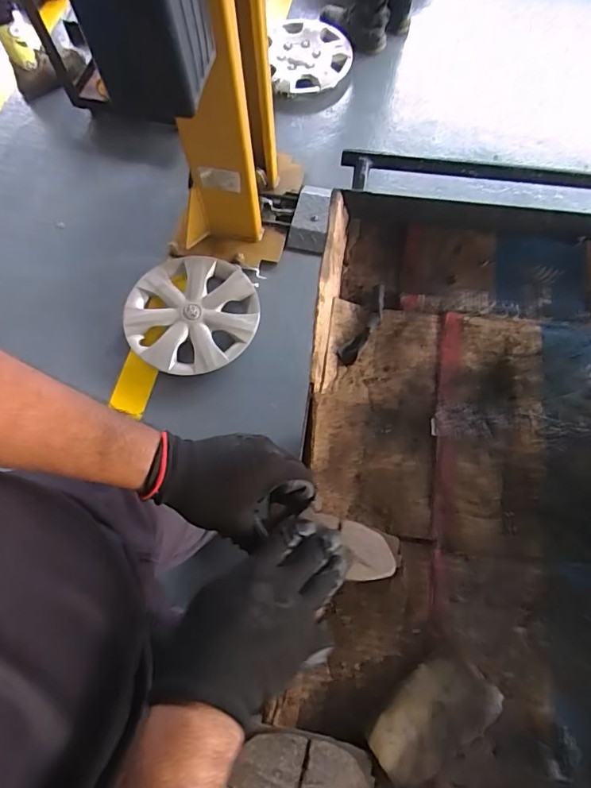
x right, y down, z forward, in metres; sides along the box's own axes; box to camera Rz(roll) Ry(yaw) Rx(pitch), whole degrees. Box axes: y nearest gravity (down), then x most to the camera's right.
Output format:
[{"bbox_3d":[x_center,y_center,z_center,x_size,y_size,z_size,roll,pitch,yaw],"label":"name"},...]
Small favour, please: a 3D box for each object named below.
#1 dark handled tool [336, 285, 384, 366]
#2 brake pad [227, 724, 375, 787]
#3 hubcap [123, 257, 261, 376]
[{"bbox_3d":[0.083,-0.080,0.564,0.022,0.011,0.115,29,70,11],"label":"dark handled tool"},{"bbox_3d":[0.008,0.301,0.380,0.116,0.012,0.052,23,67,-17],"label":"brake pad"},{"bbox_3d":[-0.321,-0.259,1.494,0.397,0.066,0.407,0,68,1],"label":"hubcap"}]

